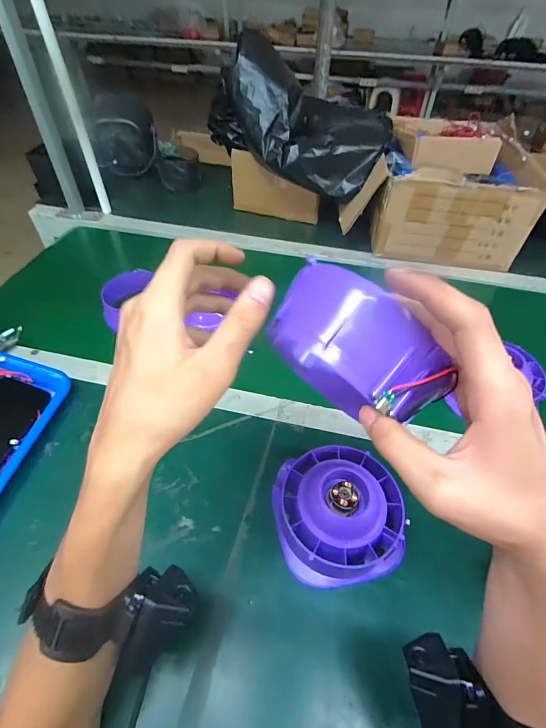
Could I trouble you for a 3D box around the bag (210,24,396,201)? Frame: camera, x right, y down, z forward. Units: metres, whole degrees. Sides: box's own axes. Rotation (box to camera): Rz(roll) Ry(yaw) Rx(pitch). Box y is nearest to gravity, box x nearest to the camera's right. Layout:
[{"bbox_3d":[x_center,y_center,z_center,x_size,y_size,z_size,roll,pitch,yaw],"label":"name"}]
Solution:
[{"bbox_3d":[0.024,-0.469,0.749,0.373,0.218,0.169,34,51,-4],"label":"bag"}]

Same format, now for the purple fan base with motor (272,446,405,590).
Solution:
[{"bbox_3d":[0.068,0.156,0.386,0.122,0.080,0.129,1,48,-1],"label":"purple fan base with motor"}]

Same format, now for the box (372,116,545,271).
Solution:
[{"bbox_3d":[0.399,-0.401,0.819,0.301,0.178,0.353,11,48,8],"label":"box"}]

